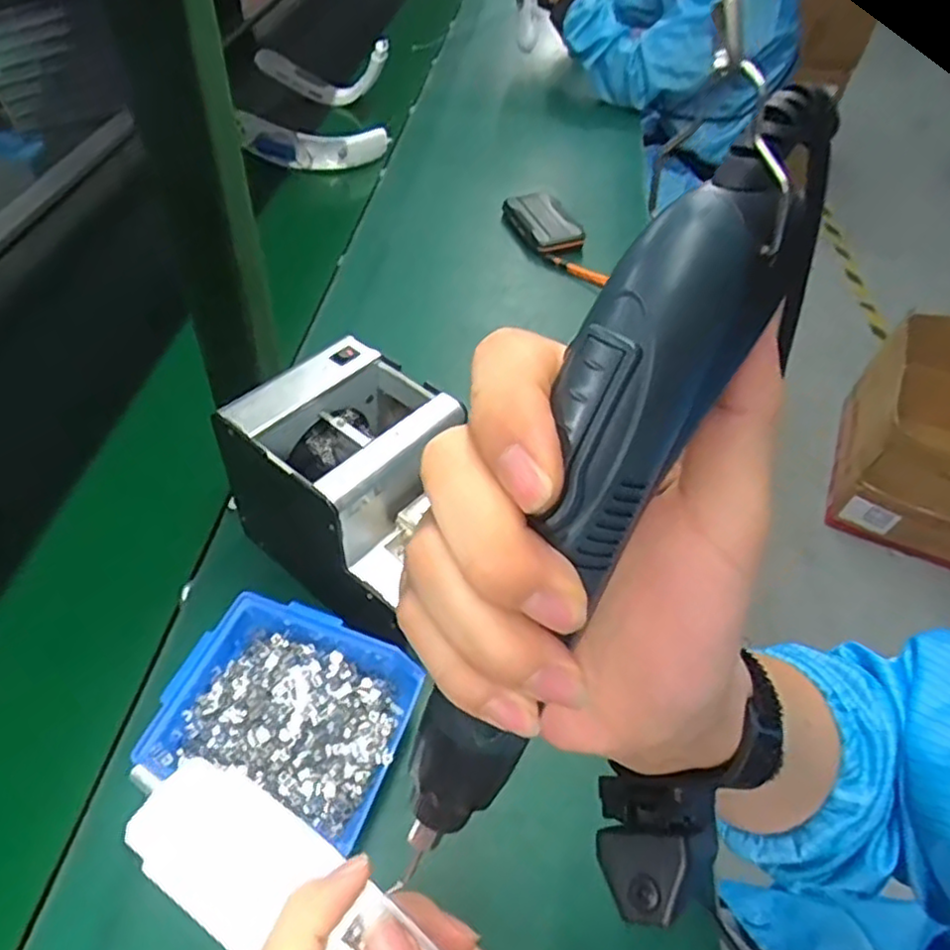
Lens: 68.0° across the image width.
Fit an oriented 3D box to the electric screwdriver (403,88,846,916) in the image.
[{"bbox_3d":[0.026,0.011,0.177,0.034,0.203,0.026,30,15,20],"label":"electric screwdriver"}]

